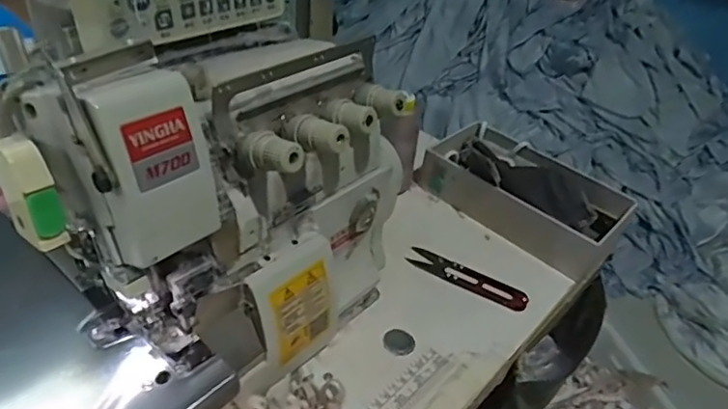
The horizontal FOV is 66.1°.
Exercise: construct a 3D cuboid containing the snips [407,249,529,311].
[{"bbox_3d":[0.098,0.070,0.535,0.118,0.007,0.025,27,38,17],"label":"snips"}]

